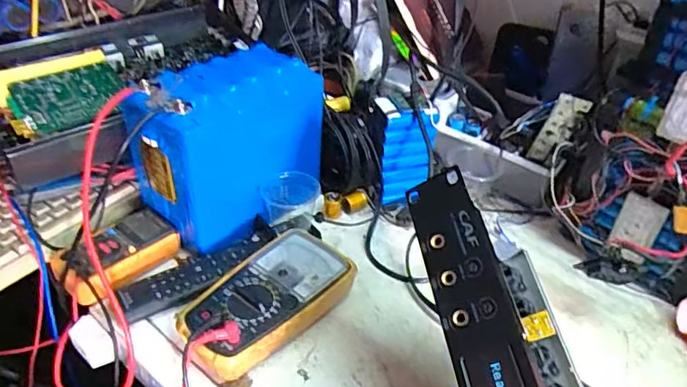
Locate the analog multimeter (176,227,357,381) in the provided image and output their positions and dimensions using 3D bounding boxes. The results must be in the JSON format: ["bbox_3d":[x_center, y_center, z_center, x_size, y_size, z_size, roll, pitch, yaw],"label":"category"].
[{"bbox_3d":[-0.072,0.102,0.483,0.091,0.048,0.166,30,44,31],"label":"analog multimeter"}]

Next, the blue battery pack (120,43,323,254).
[{"bbox_3d":[-0.119,-0.051,0.563,0.200,0.170,0.106,-26,45,-33],"label":"blue battery pack"}]

